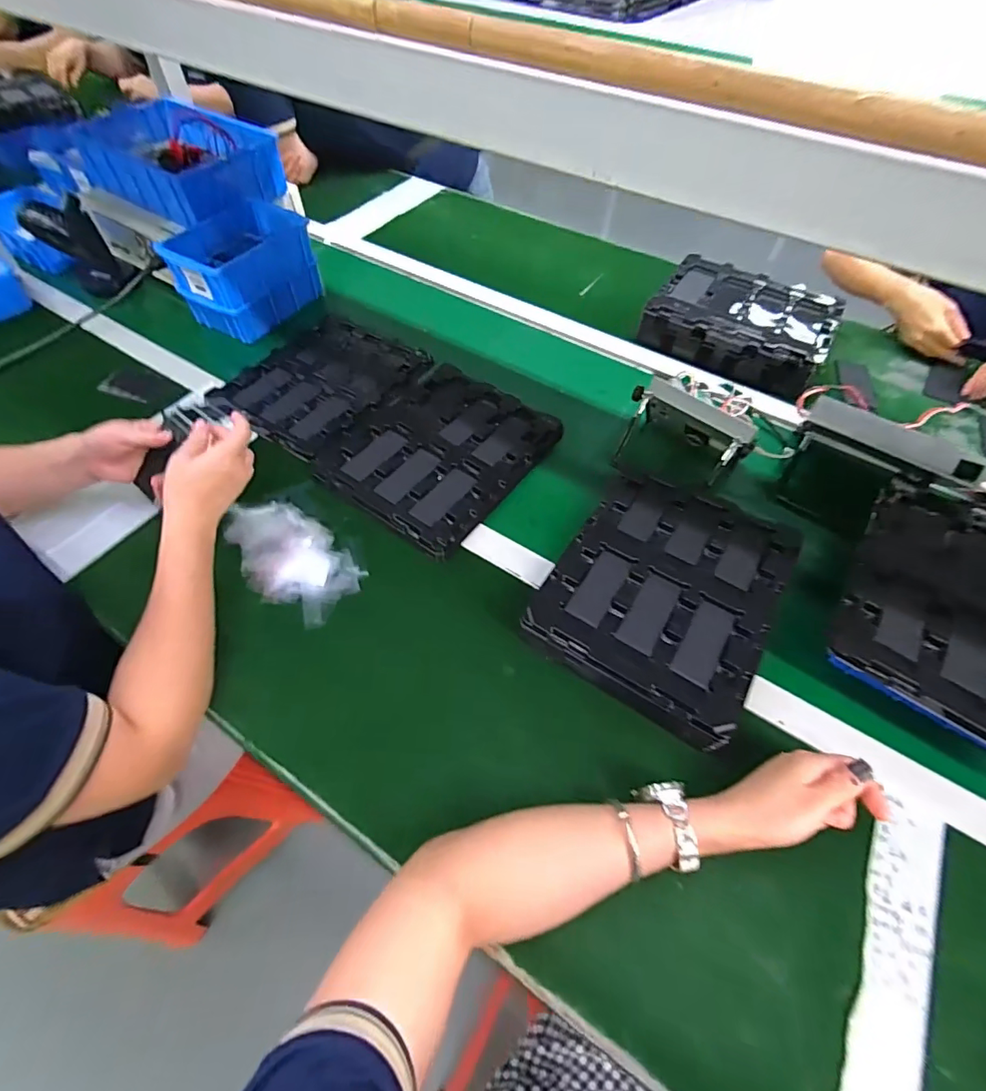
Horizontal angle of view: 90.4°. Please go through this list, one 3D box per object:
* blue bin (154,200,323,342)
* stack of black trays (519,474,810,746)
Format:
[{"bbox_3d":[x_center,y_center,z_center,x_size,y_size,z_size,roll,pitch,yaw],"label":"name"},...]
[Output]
[{"bbox_3d":[-0.400,-0.449,0.806,0.130,0.115,0.200,26,60,15],"label":"blue bin"},{"bbox_3d":[0.191,0.046,0.538,0.220,0.042,0.278,31,61,18],"label":"stack of black trays"}]

